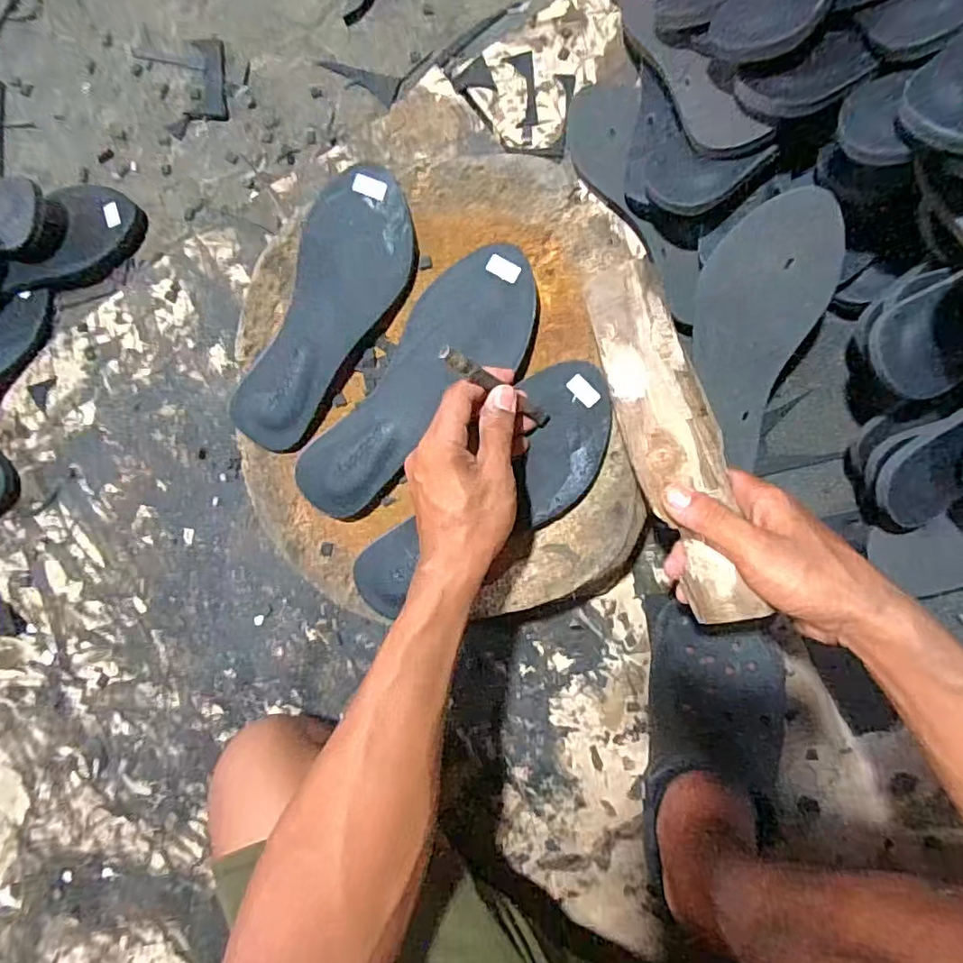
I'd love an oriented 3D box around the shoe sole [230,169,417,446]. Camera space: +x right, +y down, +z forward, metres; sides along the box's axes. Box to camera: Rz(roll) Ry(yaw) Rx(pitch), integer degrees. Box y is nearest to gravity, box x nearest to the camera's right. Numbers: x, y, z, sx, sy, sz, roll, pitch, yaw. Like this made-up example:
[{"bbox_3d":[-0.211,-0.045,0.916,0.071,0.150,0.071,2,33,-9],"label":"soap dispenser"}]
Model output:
[{"bbox_3d":[-0.120,-0.130,0.465,0.087,0.027,0.222,25,92,5],"label":"shoe sole"}]

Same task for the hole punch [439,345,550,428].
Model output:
[{"bbox_3d":[0.010,-0.065,0.409,0.013,0.110,0.013,29,94,48],"label":"hole punch"}]

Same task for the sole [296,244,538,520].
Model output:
[{"bbox_3d":[-0.050,-0.074,0.457,0.240,0.020,0.087,-41,86,4],"label":"sole"}]

